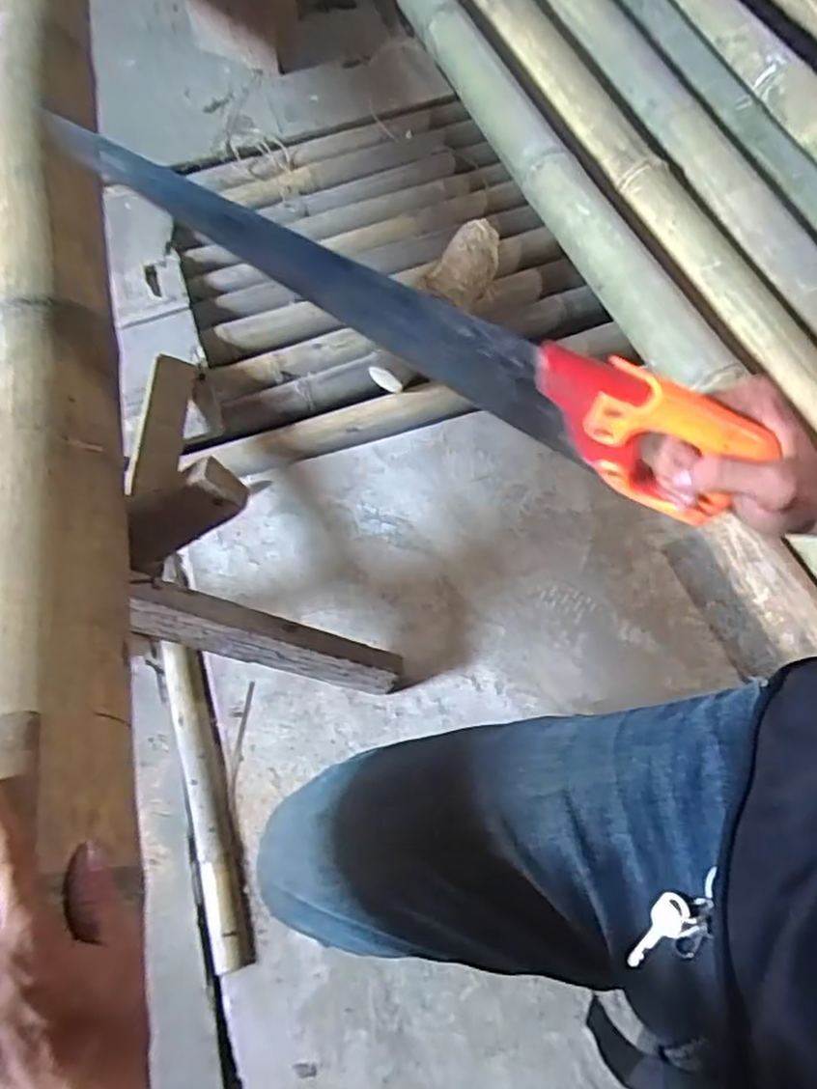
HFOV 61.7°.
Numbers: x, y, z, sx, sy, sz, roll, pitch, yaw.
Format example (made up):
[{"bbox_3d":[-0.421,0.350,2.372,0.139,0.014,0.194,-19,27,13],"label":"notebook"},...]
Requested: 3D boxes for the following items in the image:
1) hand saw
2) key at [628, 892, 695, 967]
[{"bbox_3d":[-0.021,-0.156,0.464,0.492,0.108,0.027,28,68,4],"label":"hand saw"},{"bbox_3d":[0.148,0.231,0.407,0.051,0.008,0.021,-58,37,16],"label":"key"}]

